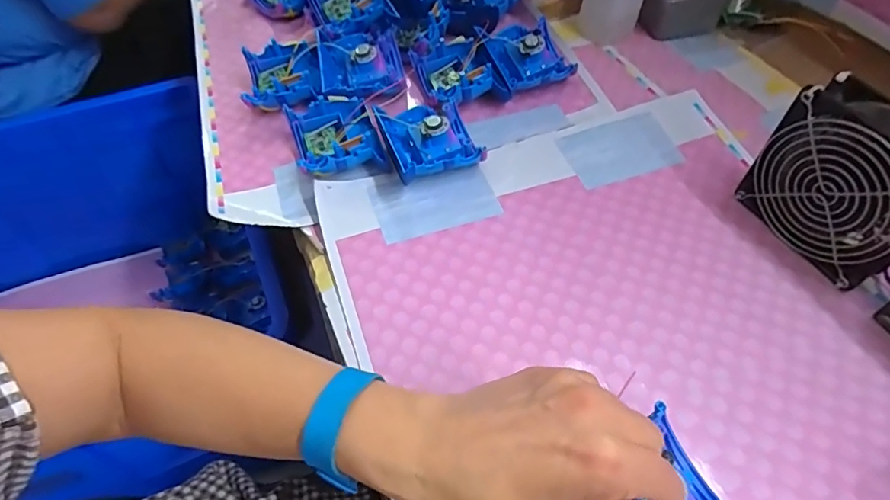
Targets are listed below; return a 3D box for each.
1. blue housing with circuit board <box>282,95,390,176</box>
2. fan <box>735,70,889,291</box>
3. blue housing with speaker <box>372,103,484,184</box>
[{"bbox_3d":[-0.103,-0.104,0.480,0.081,0.037,0.085,-15,55,-10],"label":"blue housing with circuit board"},{"bbox_3d":[0.307,-0.048,0.386,0.047,0.117,0.121,-21,56,-14],"label":"fan"},{"bbox_3d":[-0.014,-0.106,0.479,0.085,0.041,0.092,-17,55,-11],"label":"blue housing with speaker"}]

